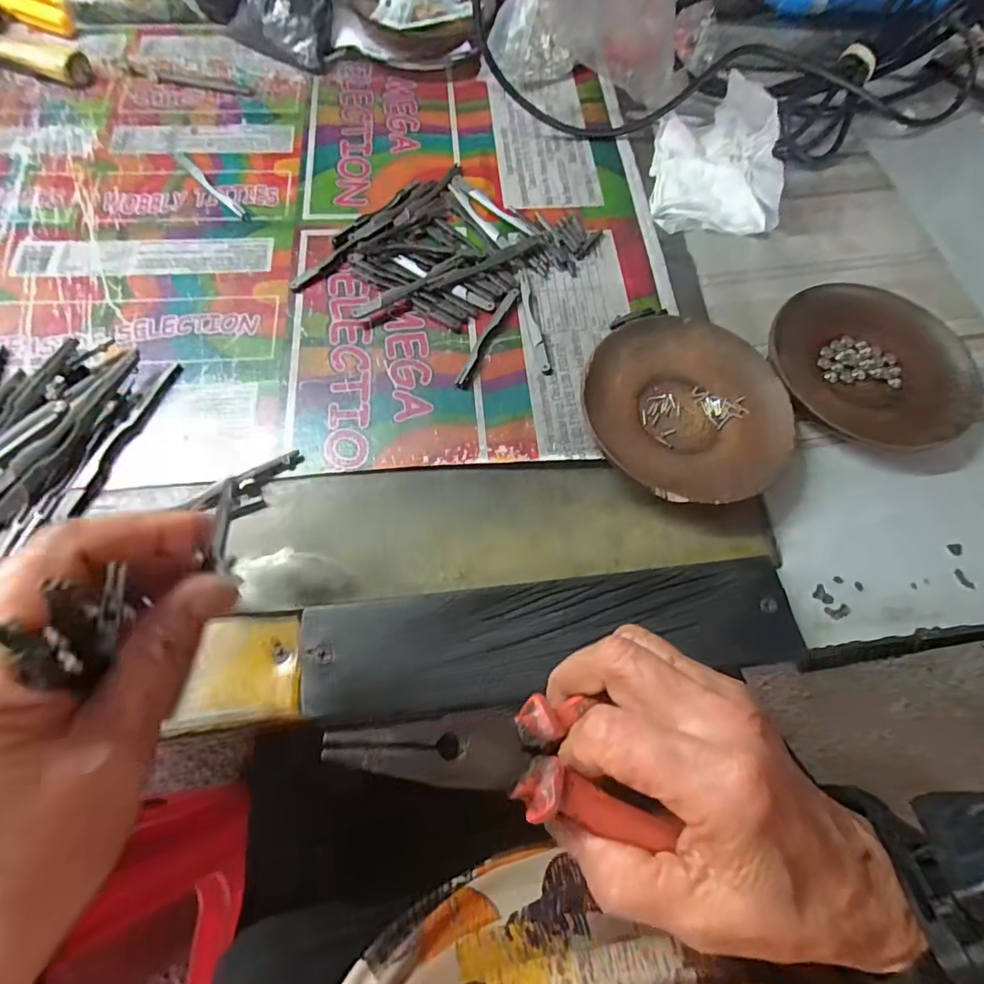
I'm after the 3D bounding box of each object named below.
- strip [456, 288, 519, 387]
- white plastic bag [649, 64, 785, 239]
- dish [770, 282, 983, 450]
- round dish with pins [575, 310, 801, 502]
[{"bbox_3d":[-0.002,-0.095,0.323,0.007,0.005,0.080,25,67,8],"label":"strip"},{"bbox_3d":[0.161,-0.243,0.383,0.089,0.033,0.136,9,66,1],"label":"white plastic bag"},{"bbox_3d":[0.223,-0.074,0.318,0.110,0.021,0.097,14,66,3],"label":"dish"},{"bbox_3d":[0.108,-0.046,0.299,0.107,0.020,0.111,1,66,-2],"label":"round dish with pins"}]

